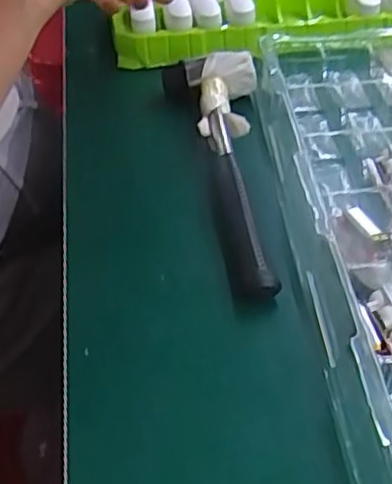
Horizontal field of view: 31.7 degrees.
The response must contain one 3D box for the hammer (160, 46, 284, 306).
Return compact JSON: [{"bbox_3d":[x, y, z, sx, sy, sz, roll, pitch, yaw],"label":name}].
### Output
[{"bbox_3d":[0.019,-0.064,0.519,0.074,0.042,0.264,-4,43,-1],"label":"hammer"}]

